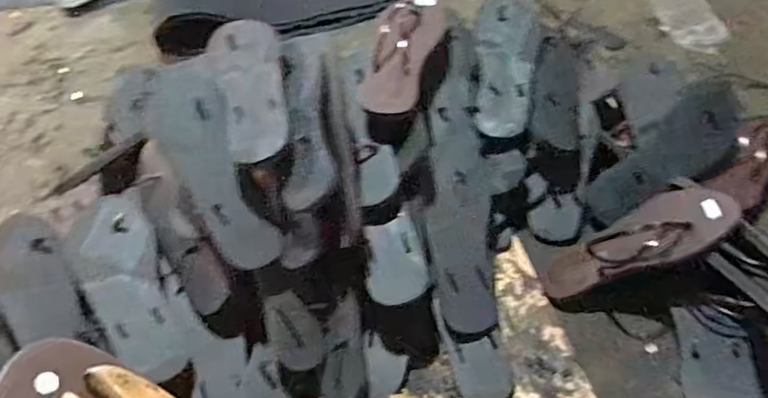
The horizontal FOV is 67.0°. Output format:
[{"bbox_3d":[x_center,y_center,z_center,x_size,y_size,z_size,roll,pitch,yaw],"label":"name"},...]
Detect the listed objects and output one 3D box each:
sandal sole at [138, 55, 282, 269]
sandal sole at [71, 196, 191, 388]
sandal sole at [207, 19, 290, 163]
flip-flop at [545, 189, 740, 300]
[{"bbox_3d":[-0.208,-0.045,0.691,0.092,0.053,0.273,-24,79,-14],"label":"sandal sole"},{"bbox_3d":[-0.318,0.101,0.711,0.093,0.035,0.251,-14,62,-28],"label":"sandal sole"},{"bbox_3d":[-0.162,-0.143,0.714,0.085,0.011,0.224,-20,59,-4],"label":"sandal sole"},{"bbox_3d":[0.307,0.059,0.726,0.245,0.031,0.081,-33,42,36],"label":"flip-flop"}]

